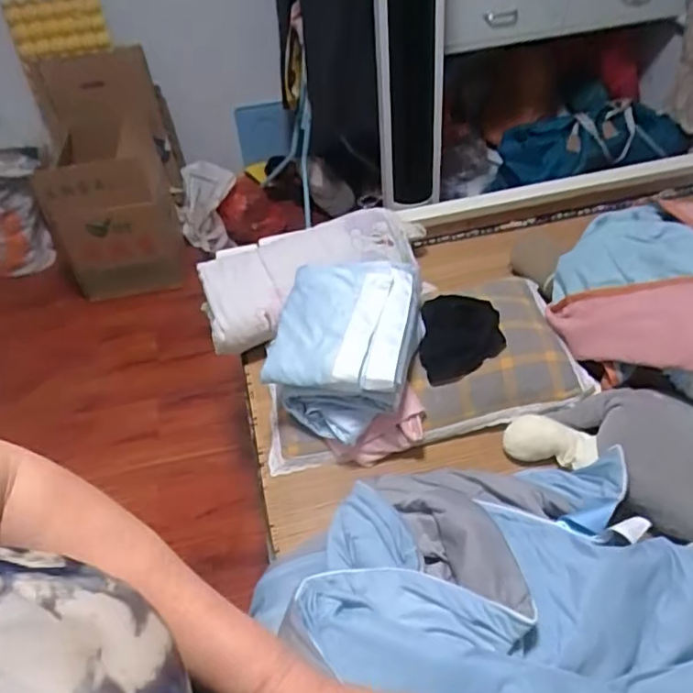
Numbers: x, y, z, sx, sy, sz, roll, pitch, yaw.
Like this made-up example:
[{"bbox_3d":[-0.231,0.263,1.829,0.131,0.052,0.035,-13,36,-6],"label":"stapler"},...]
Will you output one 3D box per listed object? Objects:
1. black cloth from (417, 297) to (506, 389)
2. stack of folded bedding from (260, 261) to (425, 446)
[{"bbox_3d":[0.202,-0.020,1.103,0.145,0.018,0.171,-8,61,4],"label":"black cloth"},{"bbox_3d":[0.000,-0.010,1.051,0.227,0.132,0.299,9,58,14],"label":"stack of folded bedding"}]

